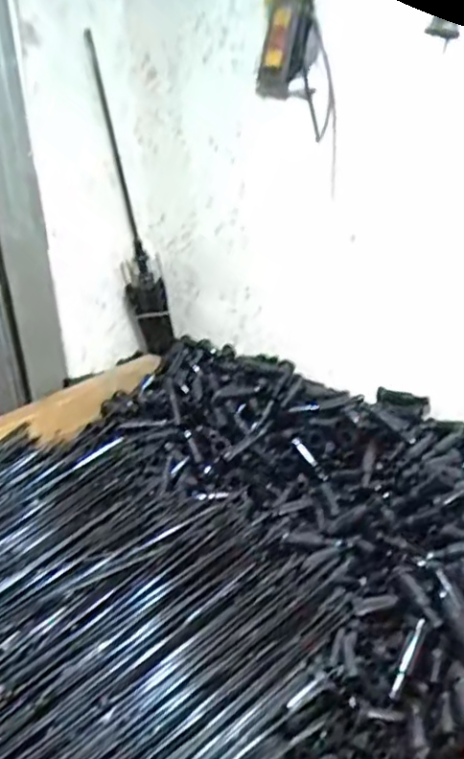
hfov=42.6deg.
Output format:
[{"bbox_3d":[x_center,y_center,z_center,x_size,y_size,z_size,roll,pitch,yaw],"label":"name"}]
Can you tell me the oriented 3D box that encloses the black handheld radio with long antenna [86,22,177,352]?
[{"bbox_3d":[-0.142,-0.244,0.896,0.076,0.432,0.055,-3,23,0],"label":"black handheld radio with long antenna"}]

